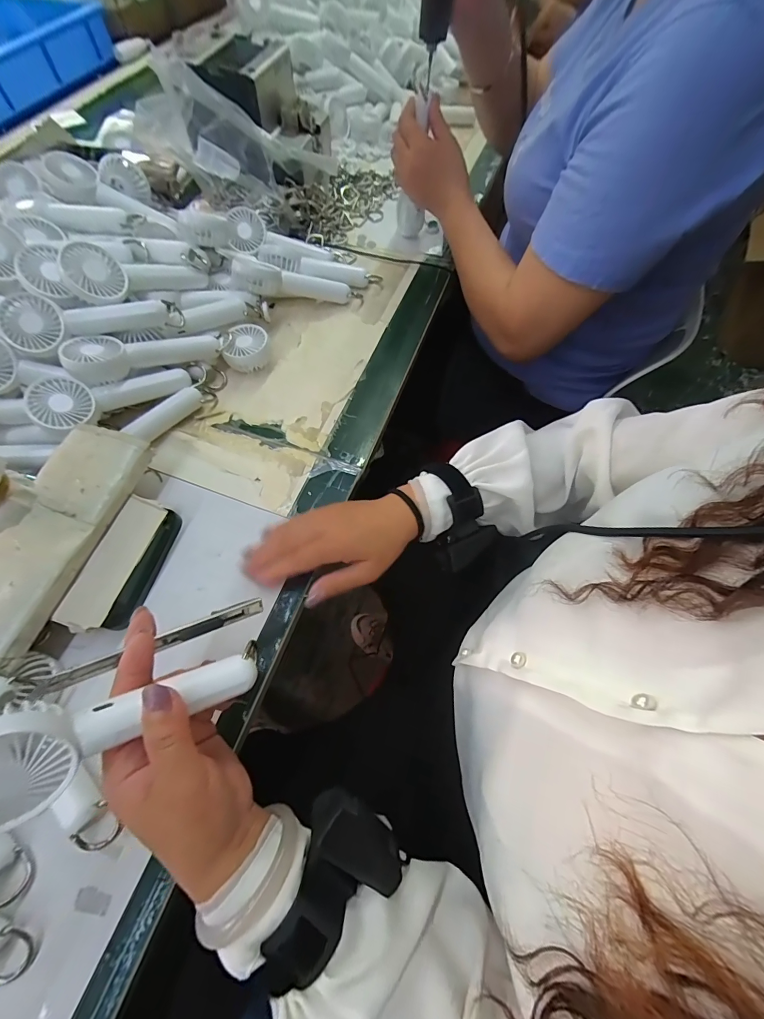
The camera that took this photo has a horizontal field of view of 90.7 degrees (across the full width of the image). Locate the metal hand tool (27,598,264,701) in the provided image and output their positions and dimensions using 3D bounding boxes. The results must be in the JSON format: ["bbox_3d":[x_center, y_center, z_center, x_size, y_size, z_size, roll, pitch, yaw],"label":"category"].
[{"bbox_3d":[-0.145,0.088,0.253,0.133,0.011,0.011,-16,64,-37],"label":"metal hand tool"}]

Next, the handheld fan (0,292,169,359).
[{"bbox_3d":[-0.301,-0.196,0.385,0.148,0.039,0.059,-12,65,-4],"label":"handheld fan"}]

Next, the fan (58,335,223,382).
[{"bbox_3d":[-0.257,-0.171,0.412,0.149,0.029,0.050,-20,66,-30],"label":"fan"}]

